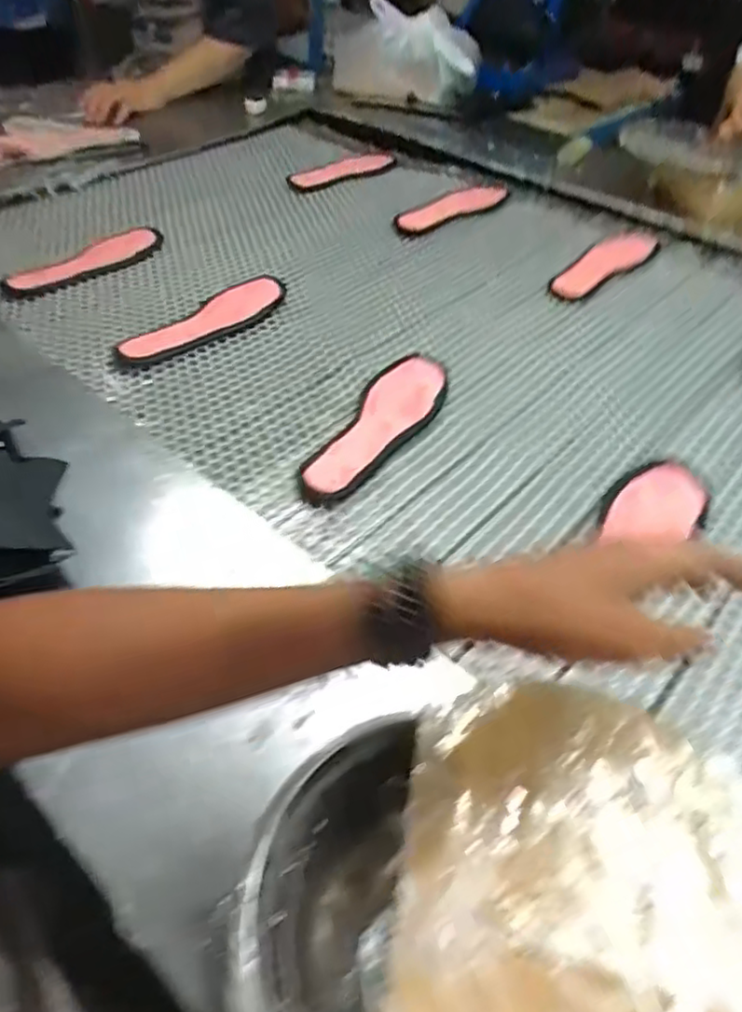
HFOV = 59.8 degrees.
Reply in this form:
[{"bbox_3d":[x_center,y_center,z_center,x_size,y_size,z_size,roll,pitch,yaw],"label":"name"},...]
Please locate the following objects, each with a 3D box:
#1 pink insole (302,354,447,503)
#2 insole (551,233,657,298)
[{"bbox_3d":[0.012,-0.086,0.671,0.077,0.017,0.239,20,48,16],"label":"pink insole"},{"bbox_3d":[0.348,-0.365,0.961,0.069,0.004,0.259,35,54,28],"label":"insole"}]

